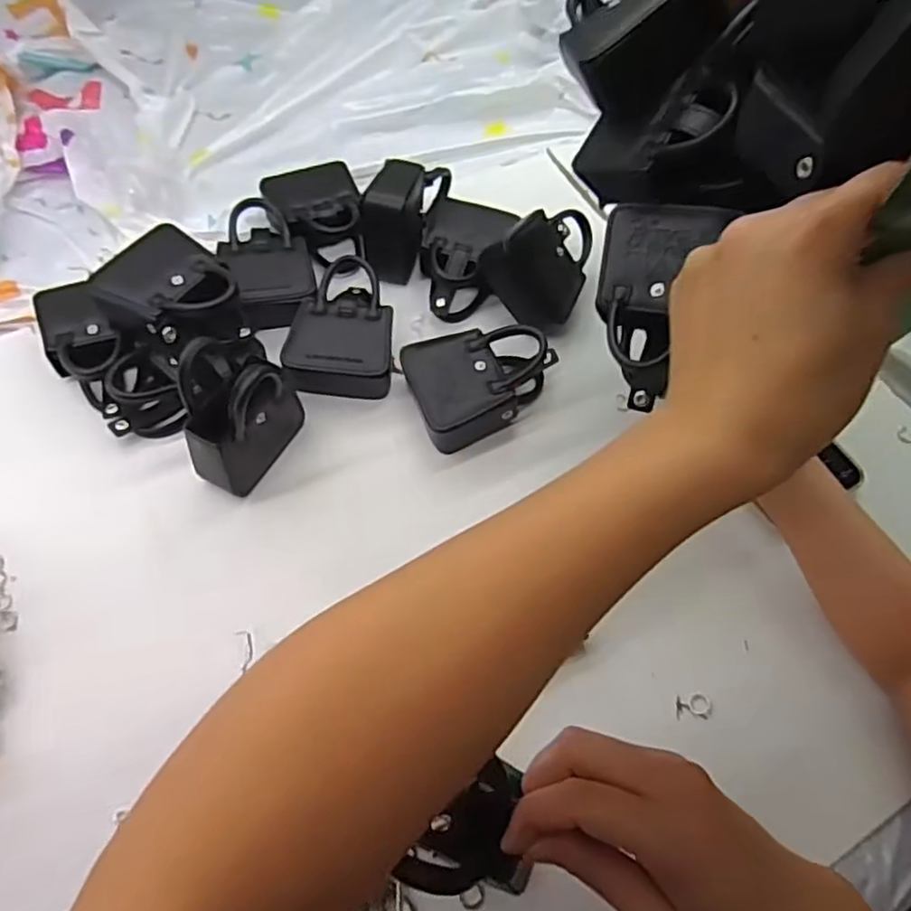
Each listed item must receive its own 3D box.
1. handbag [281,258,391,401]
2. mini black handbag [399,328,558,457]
[{"bbox_3d":[-0.082,-0.092,0.492,0.072,0.043,0.099,2,62,-2],"label":"handbag"},{"bbox_3d":[0.021,-0.054,0.473,0.106,0.046,0.076,-18,64,-12],"label":"mini black handbag"}]

